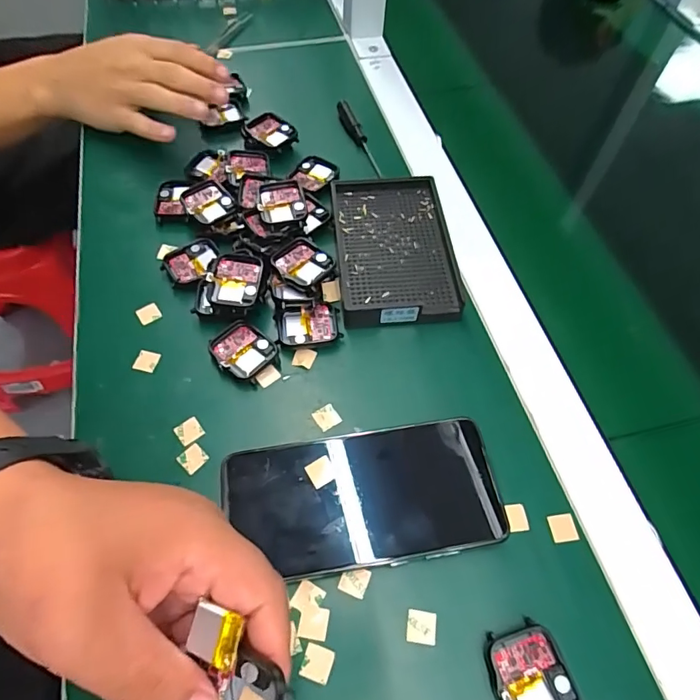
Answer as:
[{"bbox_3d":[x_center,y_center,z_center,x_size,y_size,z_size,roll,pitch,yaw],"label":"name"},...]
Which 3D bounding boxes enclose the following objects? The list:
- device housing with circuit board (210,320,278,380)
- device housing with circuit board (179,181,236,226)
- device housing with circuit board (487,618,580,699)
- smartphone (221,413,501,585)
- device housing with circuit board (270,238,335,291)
[{"bbox_3d":[-0.077,0.000,0.342,0.042,0.010,0.038,40,66,20],"label":"device housing with circuit board"},{"bbox_3d":[-0.117,-0.122,0.401,0.038,0.014,0.043,-31,65,-18],"label":"device housing with circuit board"},{"bbox_3d":[0.093,0.169,0.243,0.038,0.010,0.048,-12,61,-9],"label":"device housing with circuit board"},{"bbox_3d":[0.008,0.089,0.288,0.159,0.014,0.078,-7,60,-6],"label":"smartphone"},{"bbox_3d":[-0.035,-0.062,0.364,0.038,0.019,0.044,-40,68,-22],"label":"device housing with circuit board"}]

